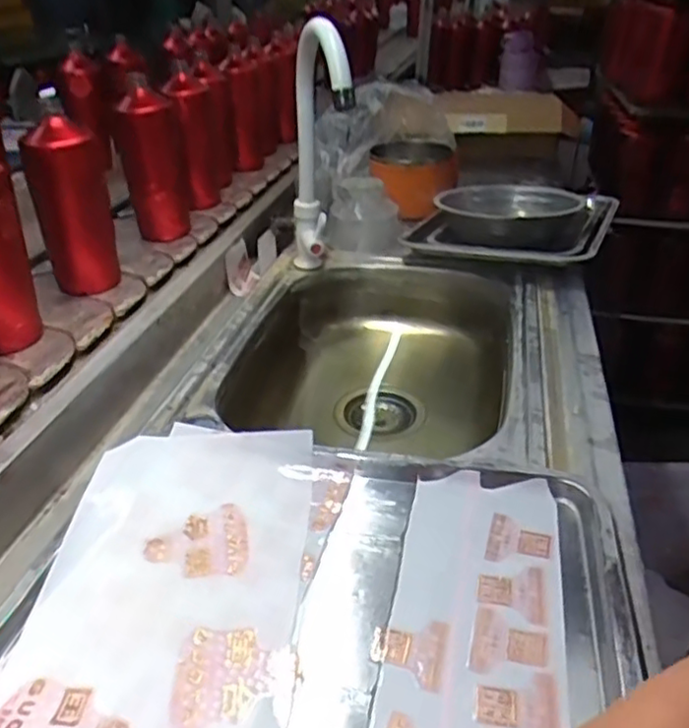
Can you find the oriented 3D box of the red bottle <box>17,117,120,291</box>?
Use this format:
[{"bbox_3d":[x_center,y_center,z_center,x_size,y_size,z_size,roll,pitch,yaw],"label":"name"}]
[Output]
[{"bbox_3d":[-0.304,-0.174,0.745,0.060,0.170,0.063,23,34,30],"label":"red bottle"}]

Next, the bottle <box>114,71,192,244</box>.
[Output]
[{"bbox_3d":[-0.253,-0.271,0.885,0.084,0.181,0.062,-3,30,-13],"label":"bottle"}]

